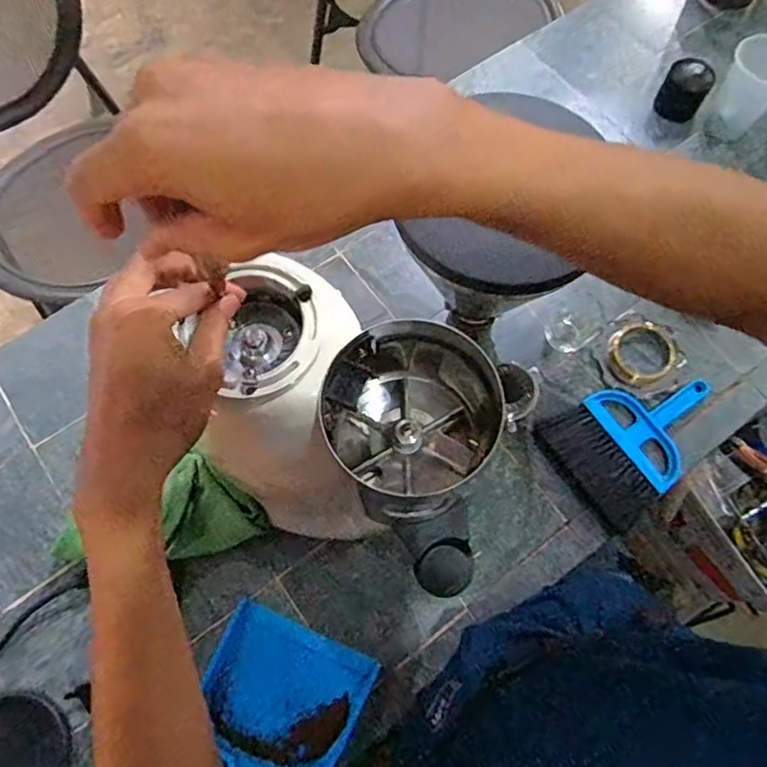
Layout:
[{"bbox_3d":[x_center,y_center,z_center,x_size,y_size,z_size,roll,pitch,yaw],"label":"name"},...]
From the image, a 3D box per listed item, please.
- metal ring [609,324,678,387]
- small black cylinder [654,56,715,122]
[{"bbox_3d":[0.321,-0.038,0.739,0.081,0.010,0.075,0,70,0],"label":"metal ring"},{"bbox_3d":[0.428,-0.420,0.854,0.060,0.059,0.062,0,70,0],"label":"small black cylinder"}]

